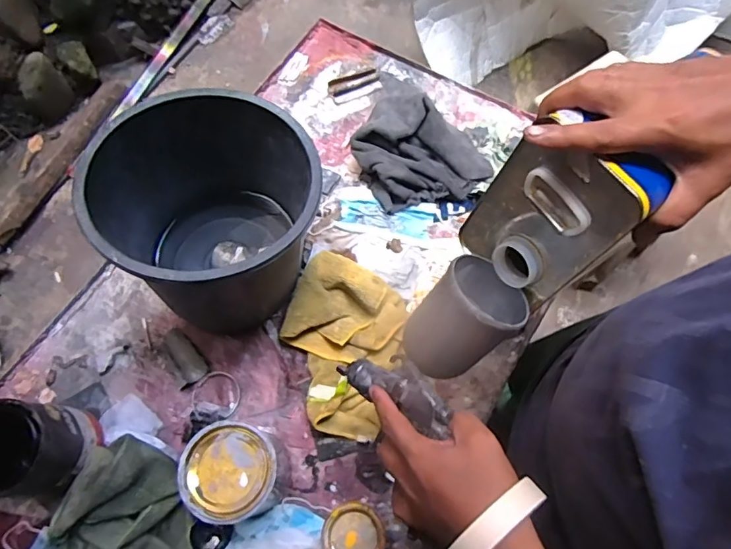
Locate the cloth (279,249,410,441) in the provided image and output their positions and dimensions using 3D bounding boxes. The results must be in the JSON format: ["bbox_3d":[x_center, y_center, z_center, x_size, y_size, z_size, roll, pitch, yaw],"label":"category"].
[{"bbox_3d":[-0.036,0.096,0.686,0.165,0.059,0.230,13,71,5],"label":"cloth"}]

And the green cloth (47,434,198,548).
[{"bbox_3d":[-0.299,0.307,0.600,0.155,0.076,0.189,-21,72,-6],"label":"green cloth"}]

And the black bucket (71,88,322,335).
[{"bbox_3d":[-0.184,-0.077,0.657,0.251,0.251,0.252,0,71,1],"label":"black bucket"}]

